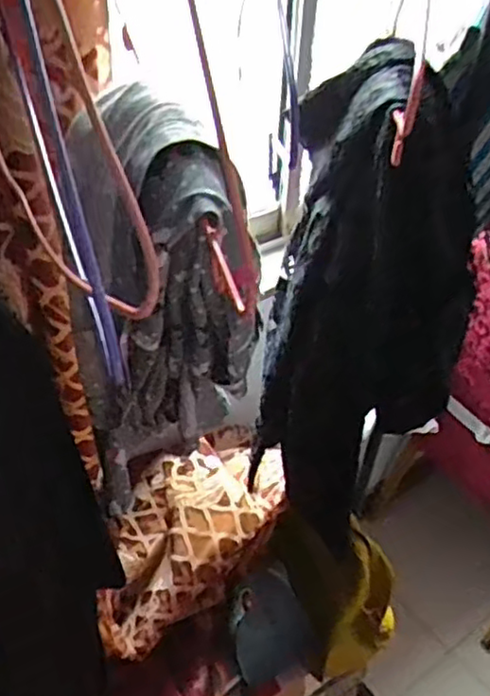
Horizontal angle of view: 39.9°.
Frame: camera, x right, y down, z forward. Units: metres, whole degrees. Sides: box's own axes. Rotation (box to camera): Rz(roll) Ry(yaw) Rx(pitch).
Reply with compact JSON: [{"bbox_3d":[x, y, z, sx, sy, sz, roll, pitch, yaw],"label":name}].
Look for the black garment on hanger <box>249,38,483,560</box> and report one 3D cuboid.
[{"bbox_3d":[0.117,-0.024,0.679,0.171,0.475,0.126,27,44,28],"label":"black garment on hanger"}]

